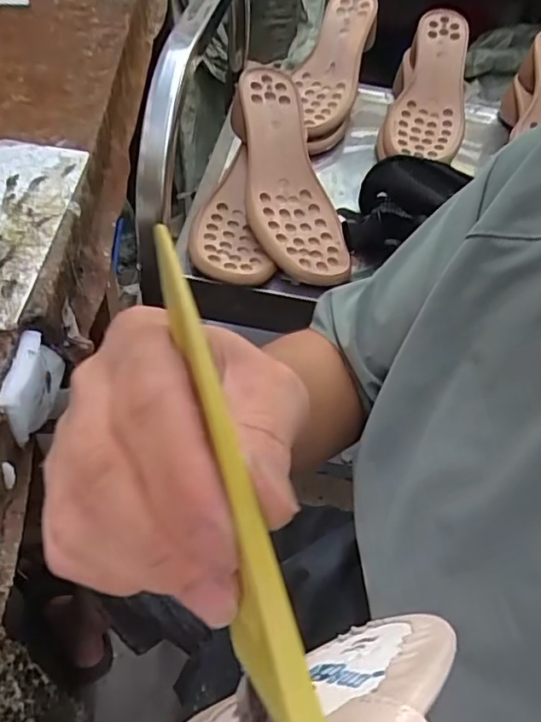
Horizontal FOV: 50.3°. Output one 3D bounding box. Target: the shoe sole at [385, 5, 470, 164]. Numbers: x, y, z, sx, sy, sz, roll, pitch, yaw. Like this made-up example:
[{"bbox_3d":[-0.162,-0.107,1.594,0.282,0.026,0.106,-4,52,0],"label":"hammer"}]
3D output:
[{"bbox_3d":[0.205,-0.347,0.722,0.088,0.016,0.227,14,74,5],"label":"shoe sole"}]

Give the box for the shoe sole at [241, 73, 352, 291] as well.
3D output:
[{"bbox_3d":[0.017,-0.181,0.567,0.084,0.032,0.234,-9,75,-14],"label":"shoe sole"}]

